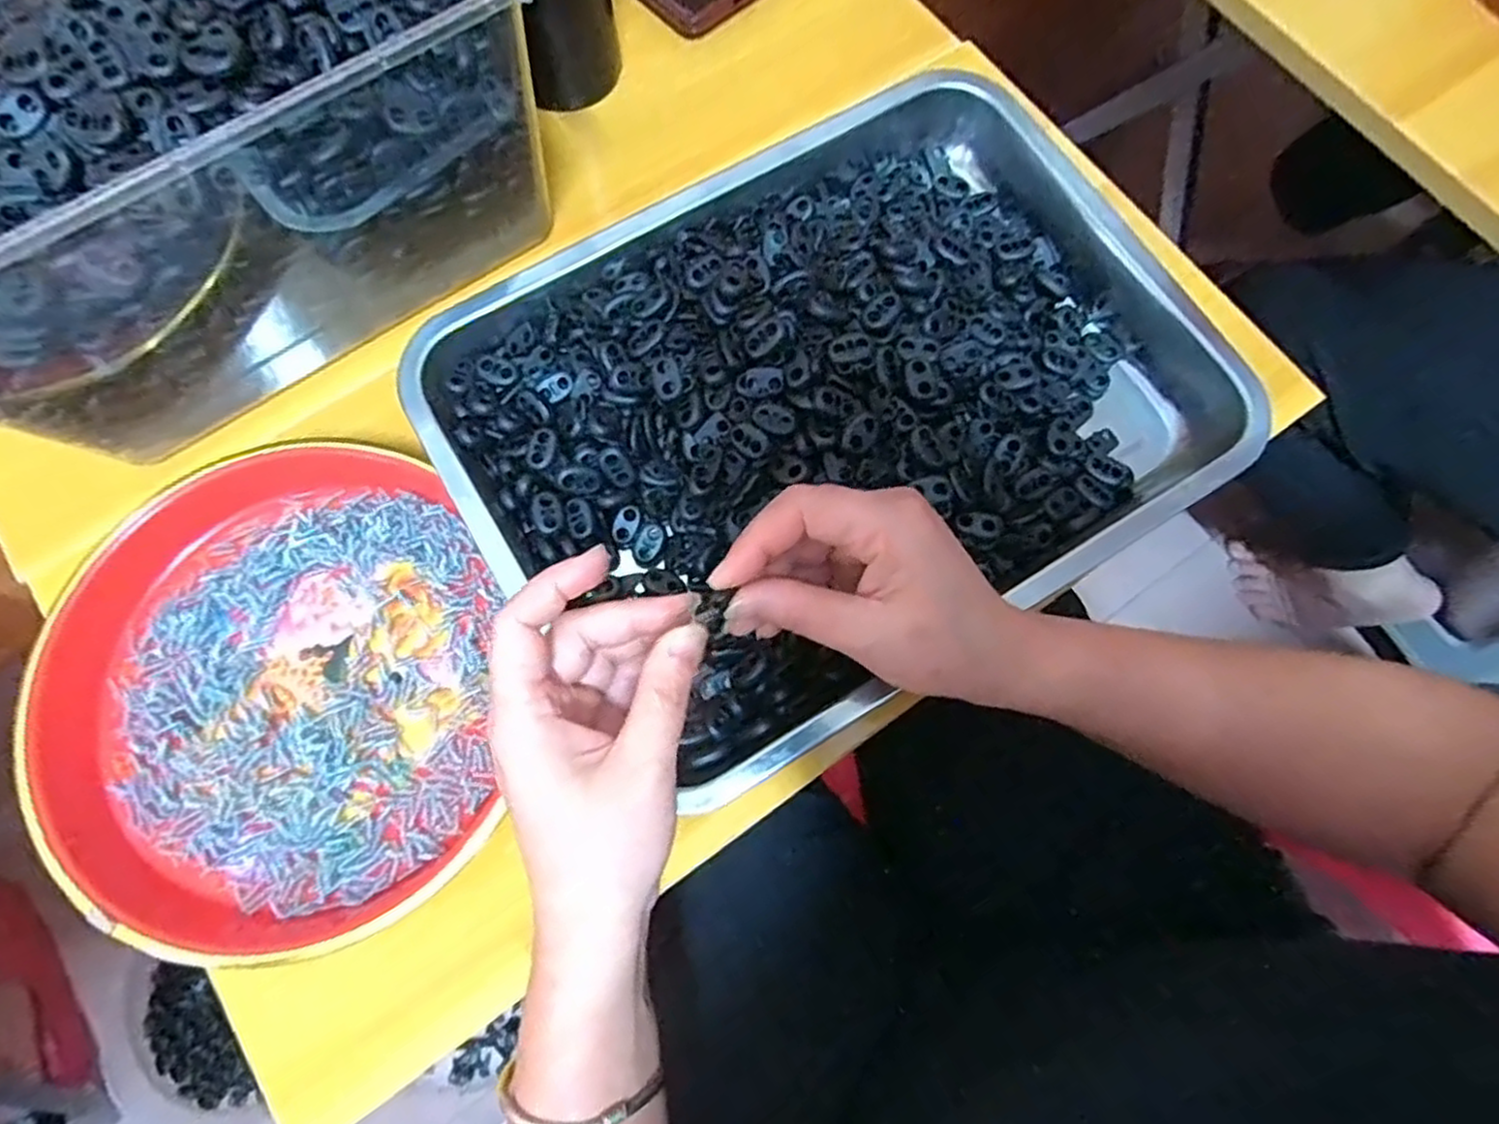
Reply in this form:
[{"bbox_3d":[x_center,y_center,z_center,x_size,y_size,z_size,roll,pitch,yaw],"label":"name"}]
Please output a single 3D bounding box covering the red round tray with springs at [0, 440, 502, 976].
[{"bbox_3d":[-0.219,0.053,0.336,0.193,0.032,0.222,-4,76,-1],"label":"red round tray with springs"}]

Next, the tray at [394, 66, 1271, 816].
[{"bbox_3d":[0.039,-0.085,0.362,0.350,0.055,0.276,-30,78,-7],"label":"tray"}]

